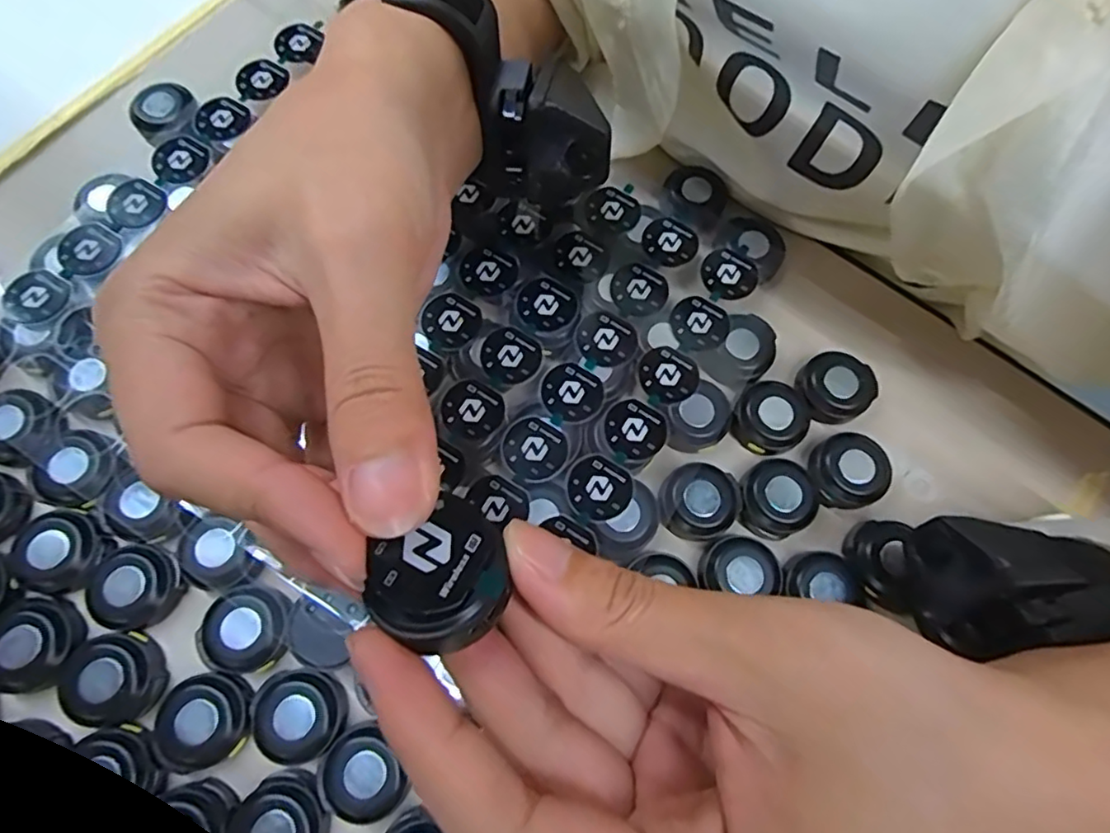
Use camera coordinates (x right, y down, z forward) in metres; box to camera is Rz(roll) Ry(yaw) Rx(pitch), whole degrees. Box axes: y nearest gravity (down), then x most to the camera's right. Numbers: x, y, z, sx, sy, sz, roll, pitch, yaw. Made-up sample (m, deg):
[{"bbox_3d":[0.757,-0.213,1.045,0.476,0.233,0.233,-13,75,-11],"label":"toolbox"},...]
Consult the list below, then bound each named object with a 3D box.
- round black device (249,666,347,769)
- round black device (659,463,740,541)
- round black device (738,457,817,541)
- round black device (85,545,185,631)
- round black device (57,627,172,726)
[{"bbox_3d":[-0.088,0.103,0.207,0.028,0.010,0.030,1,72,-2],"label":"round black device"},{"bbox_3d":[0.055,0.033,0.235,0.030,0.013,0.027,15,72,2],"label":"round black device"},{"bbox_3d":[0.085,0.032,0.234,0.028,0.011,0.029,1,72,-2],"label":"round black device"},{"bbox_3d":[-0.152,0.062,0.218,0.027,0.011,0.030,42,75,10],"label":"round black device"},{"bbox_3d":[-0.153,0.090,0.207,0.031,0.011,0.029,1,72,-2],"label":"round black device"}]

